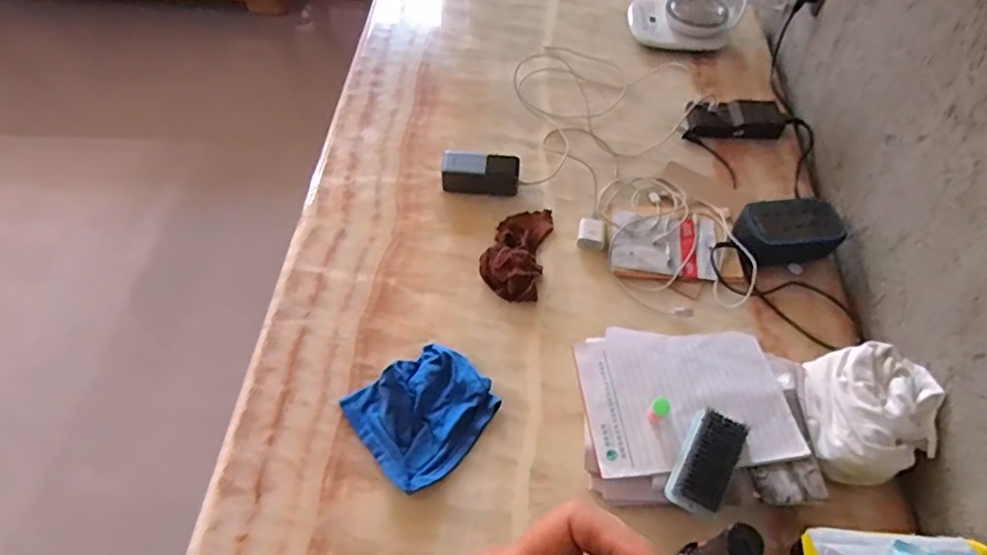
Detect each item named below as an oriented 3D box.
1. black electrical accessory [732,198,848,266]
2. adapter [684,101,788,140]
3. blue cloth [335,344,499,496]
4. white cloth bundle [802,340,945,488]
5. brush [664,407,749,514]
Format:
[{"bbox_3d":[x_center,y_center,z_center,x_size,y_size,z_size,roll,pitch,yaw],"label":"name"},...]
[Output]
[{"bbox_3d":[0.452,-0.072,0.944,0.137,0.063,0.085,-6,56,-6],"label":"black electrical accessory"},{"bbox_3d":[0.451,-0.291,1.128,0.196,0.041,0.073,1,56,-1],"label":"adapter"},{"bbox_3d":[-0.088,0.173,0.791,0.168,0.035,0.151,-34,63,-22],"label":"blue cloth"},{"bbox_3d":[0.477,0.174,0.779,0.134,0.088,0.167,12,57,6],"label":"white cloth bundle"},{"bbox_3d":[0.258,0.212,0.716,0.064,0.042,0.130,27,59,16],"label":"brush"}]

